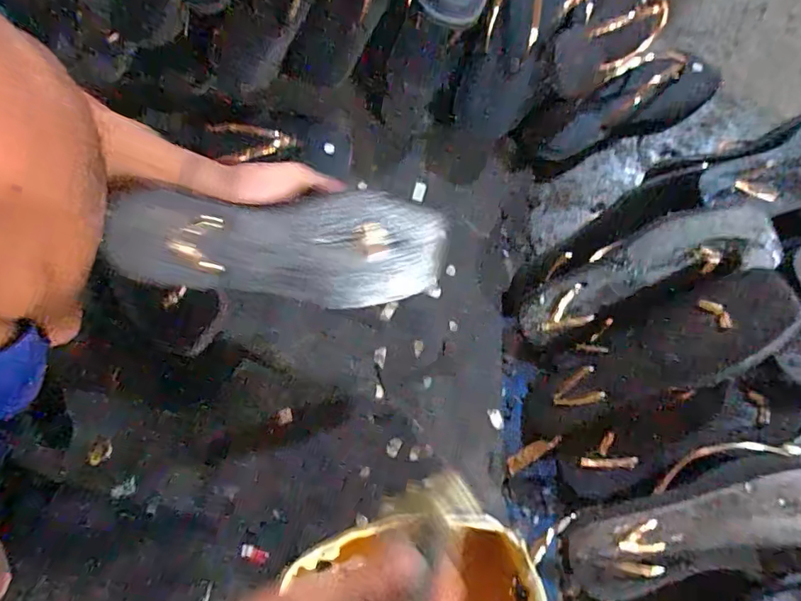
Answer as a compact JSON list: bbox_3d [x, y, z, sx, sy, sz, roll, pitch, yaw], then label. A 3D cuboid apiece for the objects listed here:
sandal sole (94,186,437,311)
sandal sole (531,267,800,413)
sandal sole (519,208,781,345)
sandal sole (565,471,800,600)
[{"bbox_3d":[-0.081,-0.037,0.386,0.242,0.021,0.084,-3,104,-16],"label":"sandal sole"},{"bbox_3d":[0.237,0.042,0.474,0.230,0.024,0.092,-28,71,18],"label":"sandal sole"},{"bbox_3d":[0.226,-0.026,0.496,0.232,0.019,0.070,-26,71,19],"label":"sandal sole"},{"bbox_3d":[0.259,0.186,0.413,0.253,0.016,0.095,-24,112,20],"label":"sandal sole"}]

